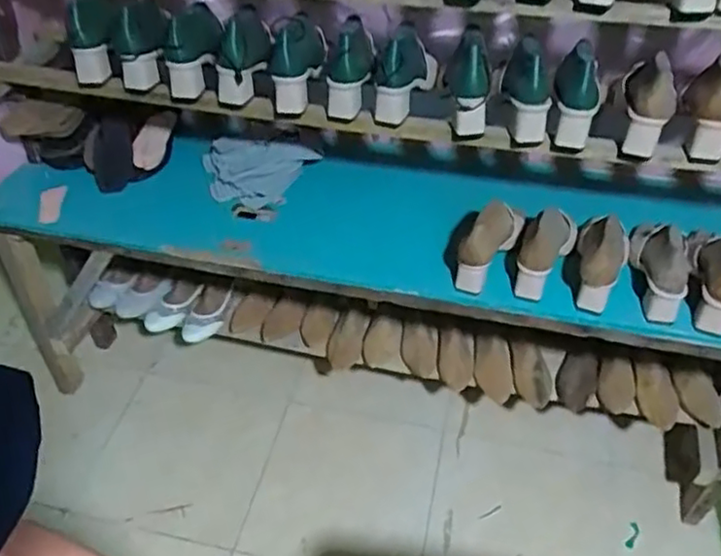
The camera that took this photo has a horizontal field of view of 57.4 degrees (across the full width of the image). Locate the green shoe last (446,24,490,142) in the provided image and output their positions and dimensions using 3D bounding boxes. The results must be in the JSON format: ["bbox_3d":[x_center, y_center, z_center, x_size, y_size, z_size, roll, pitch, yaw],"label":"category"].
[{"bbox_3d":[0.172,-0.304,1.025,0.064,0.173,0.068,0,10,0],"label":"green shoe last"}]

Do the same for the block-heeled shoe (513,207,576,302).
[{"bbox_3d":[0.314,-0.057,1.118,0.069,0.095,0.177,25,50,24],"label":"block-heeled shoe"}]

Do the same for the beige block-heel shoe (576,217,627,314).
[{"bbox_3d":[0.403,-0.031,1.102,0.081,0.135,0.174,16,47,16],"label":"beige block-heel shoe"}]

